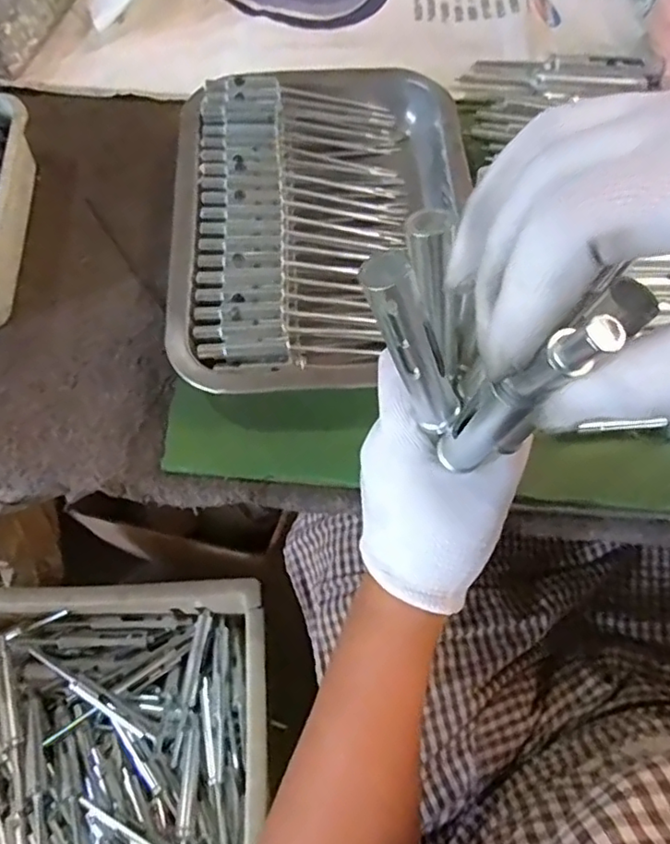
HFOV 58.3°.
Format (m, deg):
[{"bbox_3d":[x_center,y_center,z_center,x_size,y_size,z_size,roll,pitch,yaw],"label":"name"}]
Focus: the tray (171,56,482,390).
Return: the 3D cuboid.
[{"bbox_3d":[-0.008,-0.128,0.399,0.183,0.049,0.254,-2,68,-2],"label":"tray"}]

